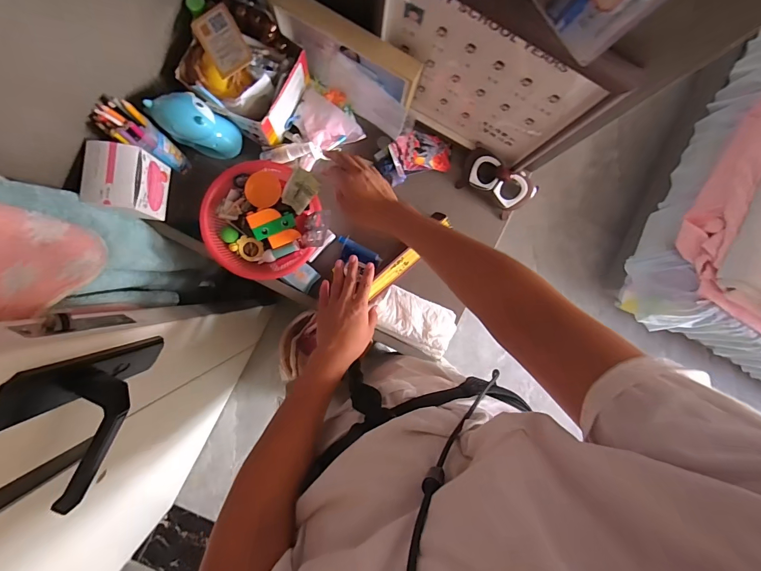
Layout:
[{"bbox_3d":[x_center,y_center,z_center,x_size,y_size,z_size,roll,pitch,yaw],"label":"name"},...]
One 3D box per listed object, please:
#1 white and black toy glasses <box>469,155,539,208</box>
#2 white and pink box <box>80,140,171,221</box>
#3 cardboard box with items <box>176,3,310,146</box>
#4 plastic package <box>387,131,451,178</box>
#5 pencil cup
[{"bbox_3d":[0.213,-0.180,0.649,0.117,0.030,0.054,31,117,-5],"label":"white and black toy glasses"},{"bbox_3d":[-0.337,-0.134,0.491,0.068,0.079,0.083,6,89,-5],"label":"white and pink box"},{"bbox_3d":[-0.197,-0.306,0.544,0.142,0.106,0.133,22,88,-4],"label":"cardboard box with items"},{"bbox_3d":[0.071,-0.231,0.644,0.106,0.024,0.067,-11,90,-5],"label":"plastic package"},{"bbox_3d":[-0.328,-0.204,0.525,0.059,0.154,0.047,34,87,-4],"label":"pencil cup"}]

